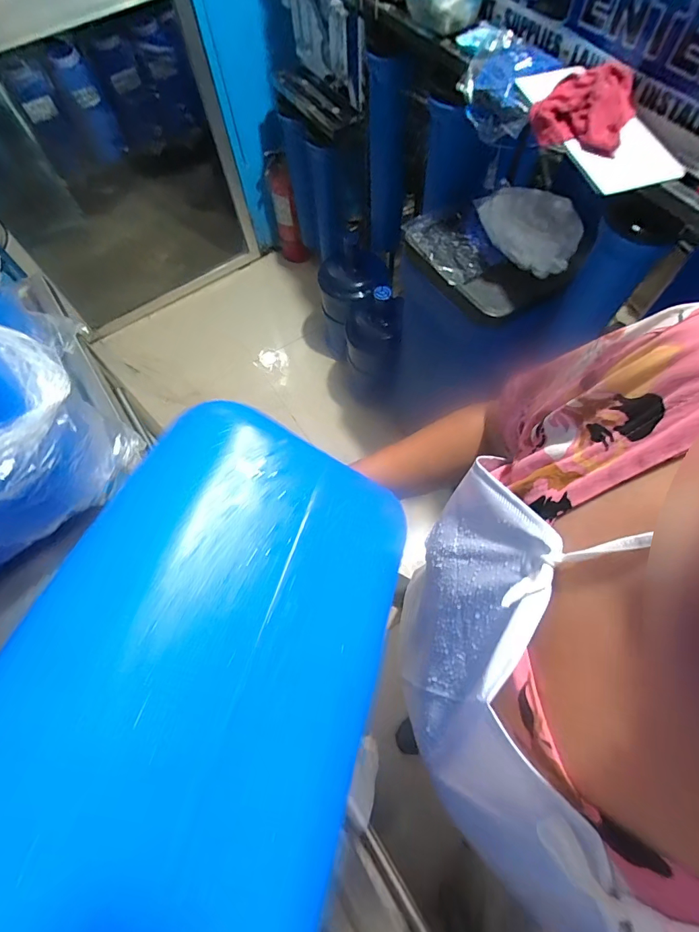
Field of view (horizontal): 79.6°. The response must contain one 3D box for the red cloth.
[{"bbox_3d":[0.365,-0.560,0.656,0.147,0.055,0.169,26,69,13],"label":"red cloth"}]

